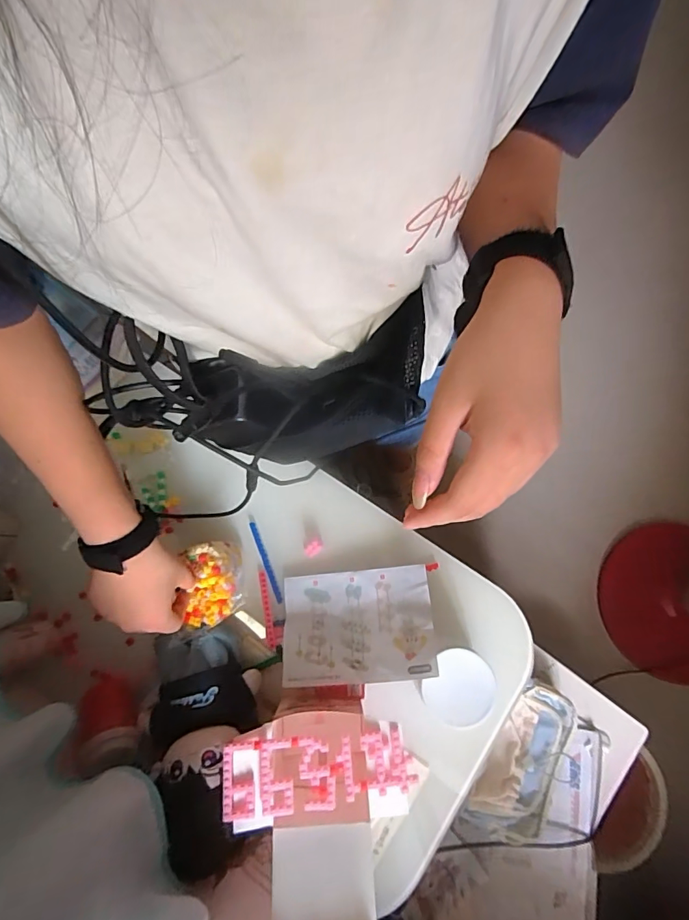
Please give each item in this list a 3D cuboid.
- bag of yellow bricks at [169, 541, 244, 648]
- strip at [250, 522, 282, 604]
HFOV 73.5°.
[{"bbox_3d":[-0.150,0.142,0.514,0.066,0.049,0.098,-4,78,0],"label":"bag of yellow bricks"},{"bbox_3d":[-0.097,0.125,0.565,0.008,0.007,0.102,-22,79,-4],"label":"strip"}]

